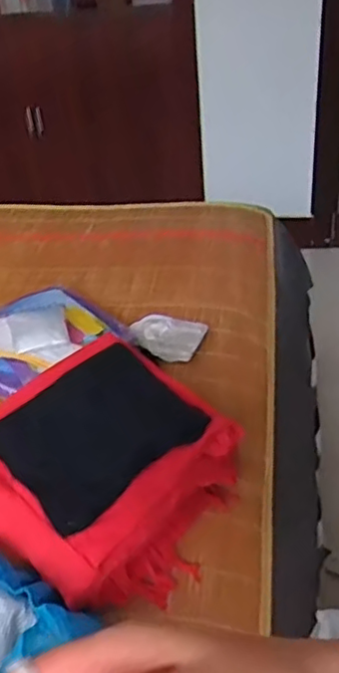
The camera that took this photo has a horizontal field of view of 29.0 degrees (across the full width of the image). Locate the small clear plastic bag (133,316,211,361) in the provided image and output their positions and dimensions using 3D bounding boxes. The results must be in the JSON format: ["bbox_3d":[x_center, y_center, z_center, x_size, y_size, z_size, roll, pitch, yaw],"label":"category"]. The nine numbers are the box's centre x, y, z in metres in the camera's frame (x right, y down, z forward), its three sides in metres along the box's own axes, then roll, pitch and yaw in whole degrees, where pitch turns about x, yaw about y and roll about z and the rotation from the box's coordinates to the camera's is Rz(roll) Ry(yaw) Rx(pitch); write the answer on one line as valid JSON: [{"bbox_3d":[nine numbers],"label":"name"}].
[{"bbox_3d":[-0.007,0.001,1.014,0.110,0.011,0.100,11,37,16],"label":"small clear plastic bag"}]

